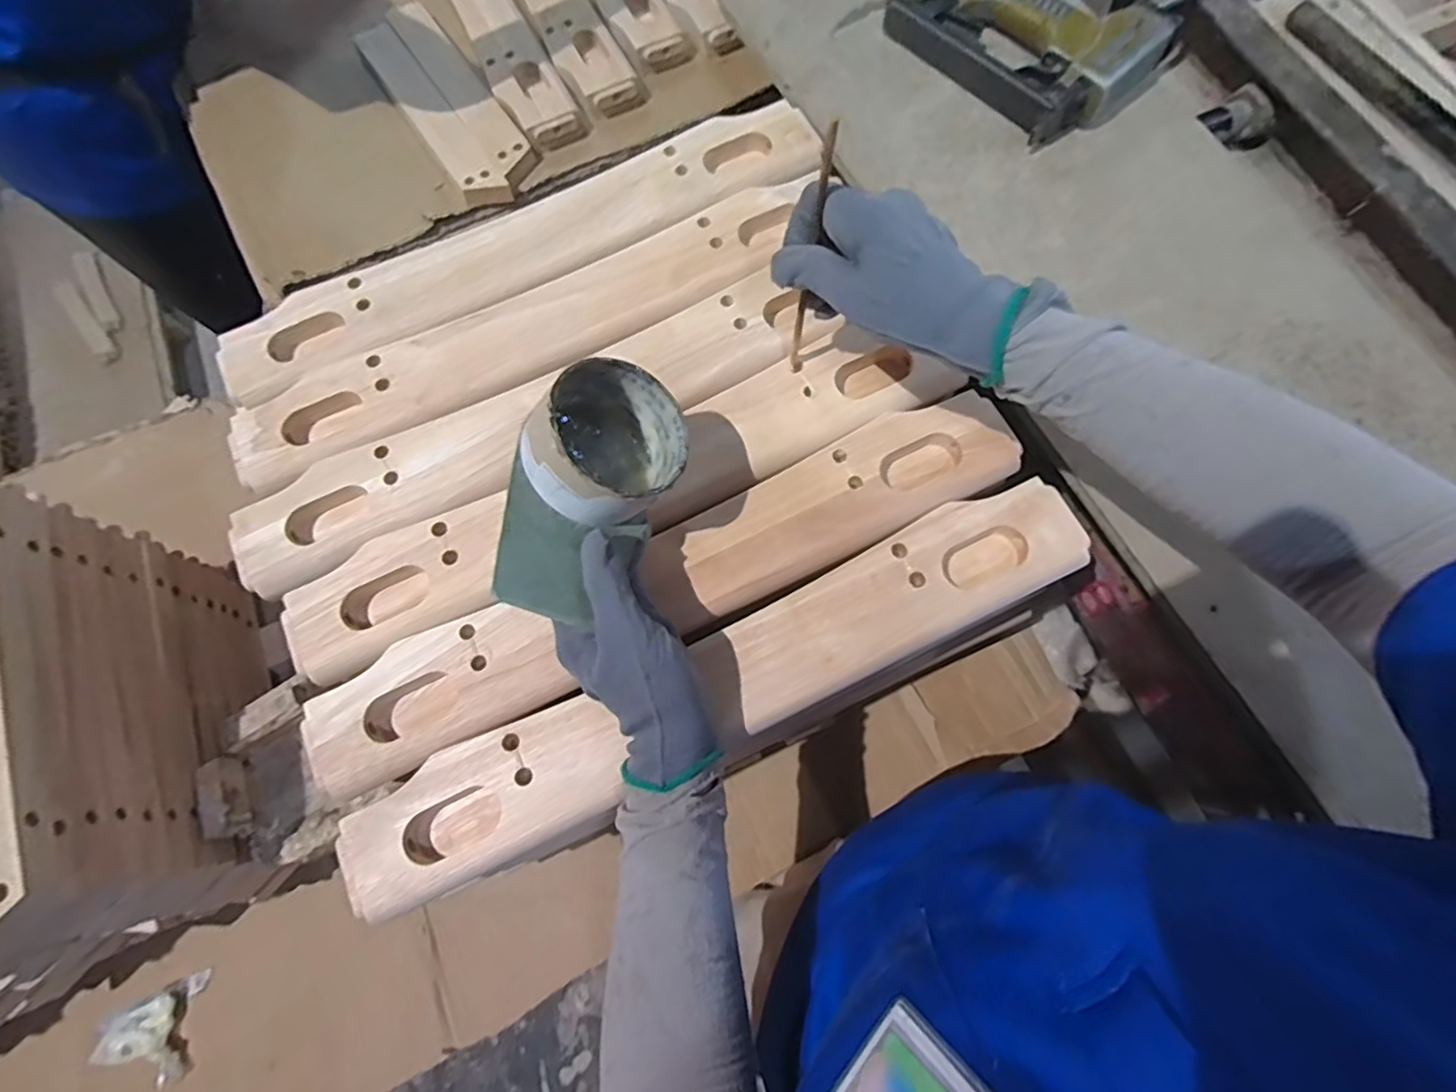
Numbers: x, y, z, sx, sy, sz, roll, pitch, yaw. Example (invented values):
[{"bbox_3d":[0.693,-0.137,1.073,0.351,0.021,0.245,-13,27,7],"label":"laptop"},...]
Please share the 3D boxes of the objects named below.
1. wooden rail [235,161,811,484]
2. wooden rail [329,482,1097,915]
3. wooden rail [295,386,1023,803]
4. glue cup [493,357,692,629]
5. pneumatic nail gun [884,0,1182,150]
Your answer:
[{"bbox_3d":[-0.139,-0.164,0.481,0.454,0.019,0.078,-26,73,-7],"label":"wooden rail"},{"bbox_3d":[0.002,0.087,0.403,0.480,0.029,0.073,-25,73,-7],"label":"wooden rail"},{"bbox_3d":[-0.033,0.023,0.421,0.481,0.032,0.074,-26,73,-7],"label":"wooden rail"},{"bbox_3d":[-0.080,-0.034,0.355,0.082,0.076,0.143,20,74,8],"label":"glue cup"},{"bbox_3d":[0.226,-0.437,0.531,0.131,0.044,0.248,-39,75,-10],"label":"pneumatic nail gun"}]

